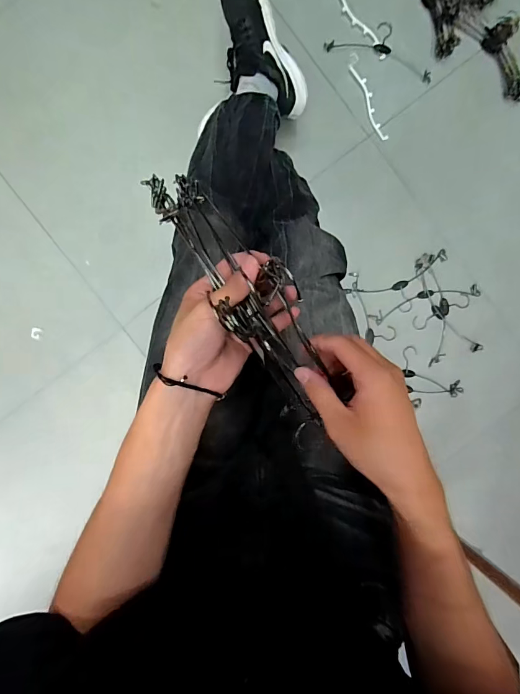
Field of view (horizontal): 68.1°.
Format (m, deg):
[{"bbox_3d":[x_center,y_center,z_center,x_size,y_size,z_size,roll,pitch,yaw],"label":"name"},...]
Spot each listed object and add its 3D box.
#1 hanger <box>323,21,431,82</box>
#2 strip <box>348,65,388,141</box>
[{"bbox_3d":[0.302,-0.738,0.941,0.263,0.015,0.106,17,94,-2],"label":"hanger"},{"bbox_3d":[0.267,-0.598,0.942,0.026,0.005,0.194,-23,94,1],"label":"strip"}]

